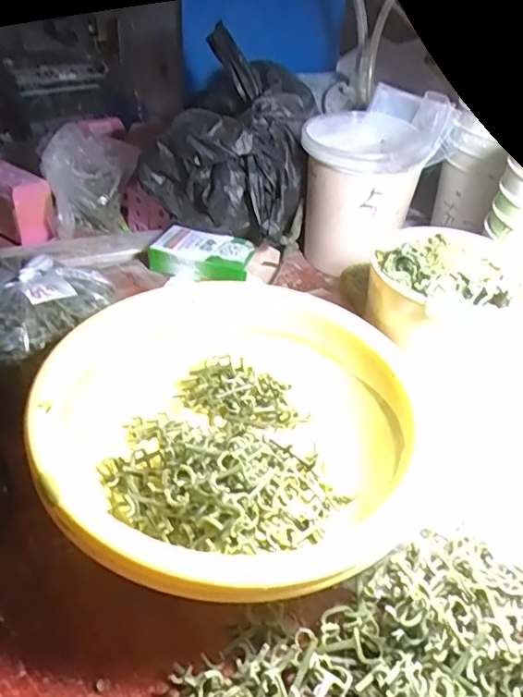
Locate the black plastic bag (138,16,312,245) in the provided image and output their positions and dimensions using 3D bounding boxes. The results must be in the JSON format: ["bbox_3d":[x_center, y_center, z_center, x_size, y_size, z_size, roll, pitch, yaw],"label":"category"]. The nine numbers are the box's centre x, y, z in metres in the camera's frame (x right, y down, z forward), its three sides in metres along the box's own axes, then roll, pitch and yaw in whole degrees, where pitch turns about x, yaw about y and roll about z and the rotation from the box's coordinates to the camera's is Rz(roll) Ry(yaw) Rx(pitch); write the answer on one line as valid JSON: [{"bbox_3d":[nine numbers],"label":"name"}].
[{"bbox_3d":[-0.027,-0.221,0.587,0.160,0.162,0.137,19,41,19],"label":"black plastic bag"}]

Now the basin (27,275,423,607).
[{"bbox_3d":[-0.025,0.054,0.352,0.209,0.084,0.226,2,38,-2],"label":"basin"}]

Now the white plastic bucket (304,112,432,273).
[{"bbox_3d":[0.098,-0.160,0.581,0.107,0.131,0.104,2,40,-1],"label":"white plastic bucket"}]

